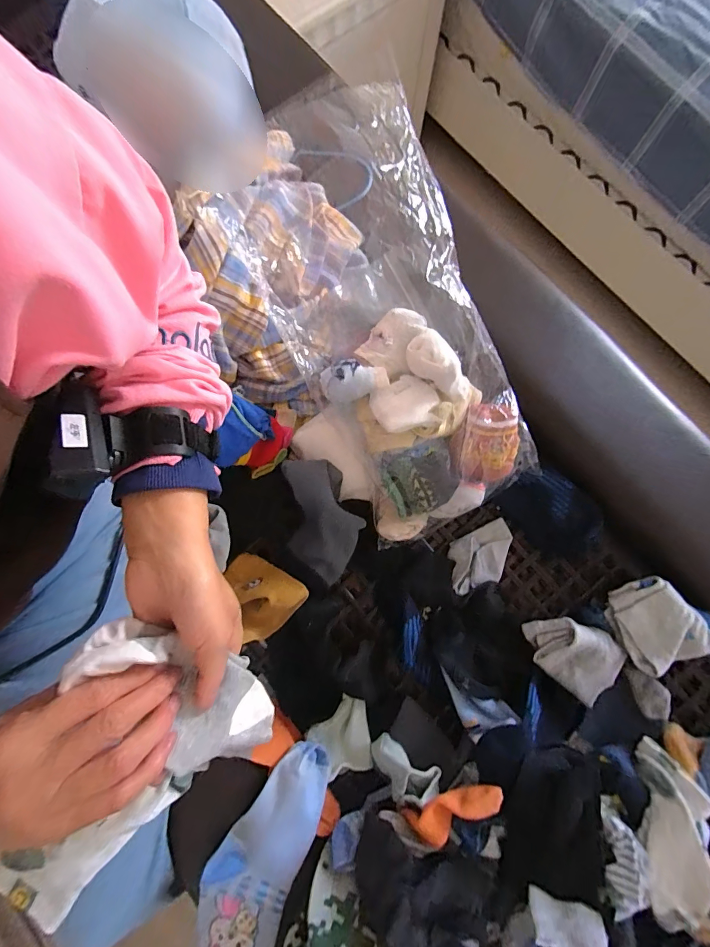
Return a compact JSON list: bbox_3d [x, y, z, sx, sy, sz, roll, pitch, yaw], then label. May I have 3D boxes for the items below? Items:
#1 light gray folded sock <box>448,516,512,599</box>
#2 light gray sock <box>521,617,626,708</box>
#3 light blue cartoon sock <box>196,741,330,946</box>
[{"bbox_3d":[0.162,0.106,0.504,0.098,0.018,0.062,-25,81,-5],"label":"light gray folded sock"},{"bbox_3d":[0.258,0.211,0.470,0.101,0.055,0.077,39,81,5],"label":"light gray sock"},{"bbox_3d":[-0.097,0.388,0.398,0.086,0.043,0.216,23,80,3],"label":"light blue cartoon sock"}]

